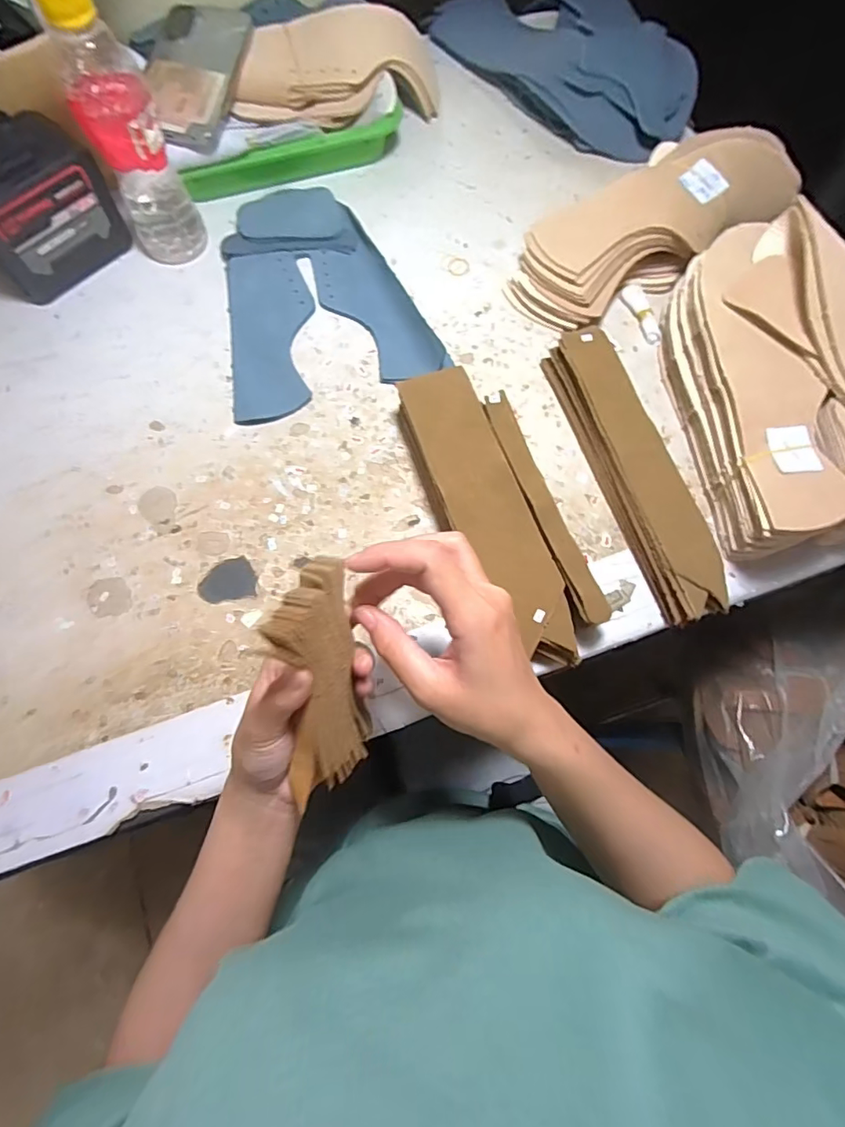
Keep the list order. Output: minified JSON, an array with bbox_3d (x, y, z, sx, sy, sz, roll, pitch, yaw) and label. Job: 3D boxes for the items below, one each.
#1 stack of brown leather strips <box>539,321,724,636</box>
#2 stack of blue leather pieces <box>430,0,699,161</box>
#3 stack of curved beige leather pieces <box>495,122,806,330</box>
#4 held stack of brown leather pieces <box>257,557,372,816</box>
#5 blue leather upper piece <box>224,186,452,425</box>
[{"bbox_3d":[0.165,-0.075,0.410,0.043,0.042,0.244,-15,73,-7],"label":"stack of brown leather strips"},{"bbox_3d":[0.174,-0.570,0.573,0.193,0.055,0.326,-35,76,-13],"label":"stack of blue leather pieces"},{"bbox_3d":[0.212,-0.307,0.473,0.269,0.074,0.104,-27,75,-11],"label":"stack of curved beige leather pieces"},{"bbox_3d":[-0.053,0.066,0.275,0.016,0.140,0.050,17,37,29],"label":"held stack of brown leather pieces"},{"bbox_3d":[-0.102,-0.250,0.478,0.179,0.018,0.228,-17,73,-8],"label":"blue leather upper piece"}]

